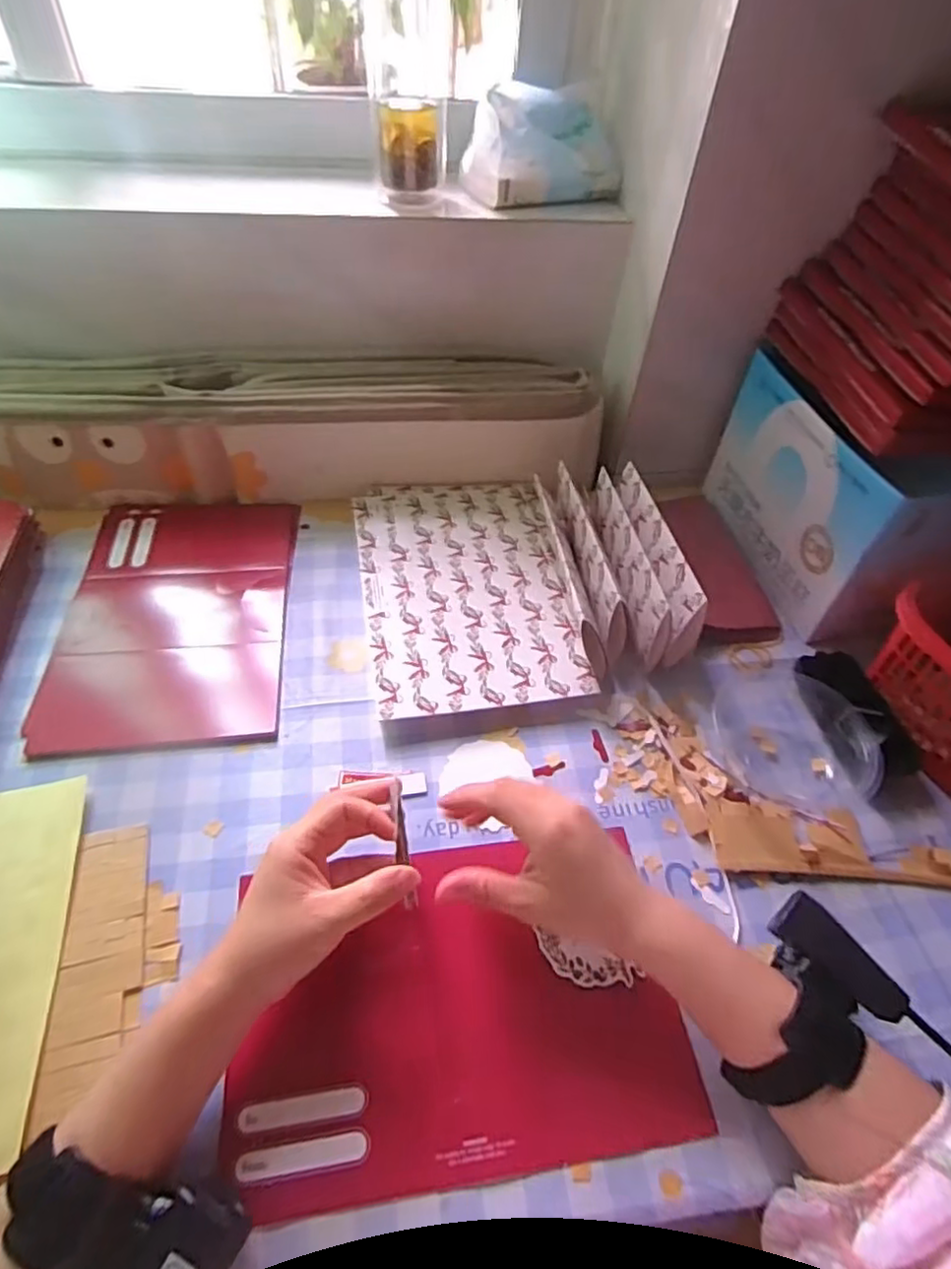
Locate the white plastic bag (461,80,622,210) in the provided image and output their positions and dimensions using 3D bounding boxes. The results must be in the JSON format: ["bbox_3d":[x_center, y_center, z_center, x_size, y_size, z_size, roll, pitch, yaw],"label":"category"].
[{"bbox_3d":[0.064,-0.448,0.598,0.134,0.072,0.077,-23,56,-22],"label":"white plastic bag"}]

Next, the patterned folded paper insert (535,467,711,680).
[{"bbox_3d":[0.117,-0.062,0.566,0.094,0.069,0.183,-7,51,-10],"label":"patterned folded paper insert"}]

